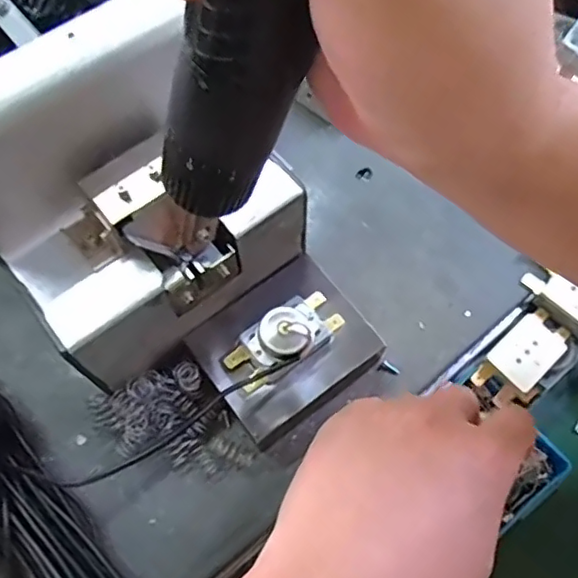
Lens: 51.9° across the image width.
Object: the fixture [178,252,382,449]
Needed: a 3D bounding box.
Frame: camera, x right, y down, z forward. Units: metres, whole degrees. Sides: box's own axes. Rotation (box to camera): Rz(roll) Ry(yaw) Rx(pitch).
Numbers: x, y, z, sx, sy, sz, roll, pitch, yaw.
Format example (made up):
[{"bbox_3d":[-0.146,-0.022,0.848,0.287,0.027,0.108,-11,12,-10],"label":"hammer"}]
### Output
[{"bbox_3d":[-0.002,0.031,0.307,0.080,0.023,0.068,-36,72,-15],"label":"fixture"}]

